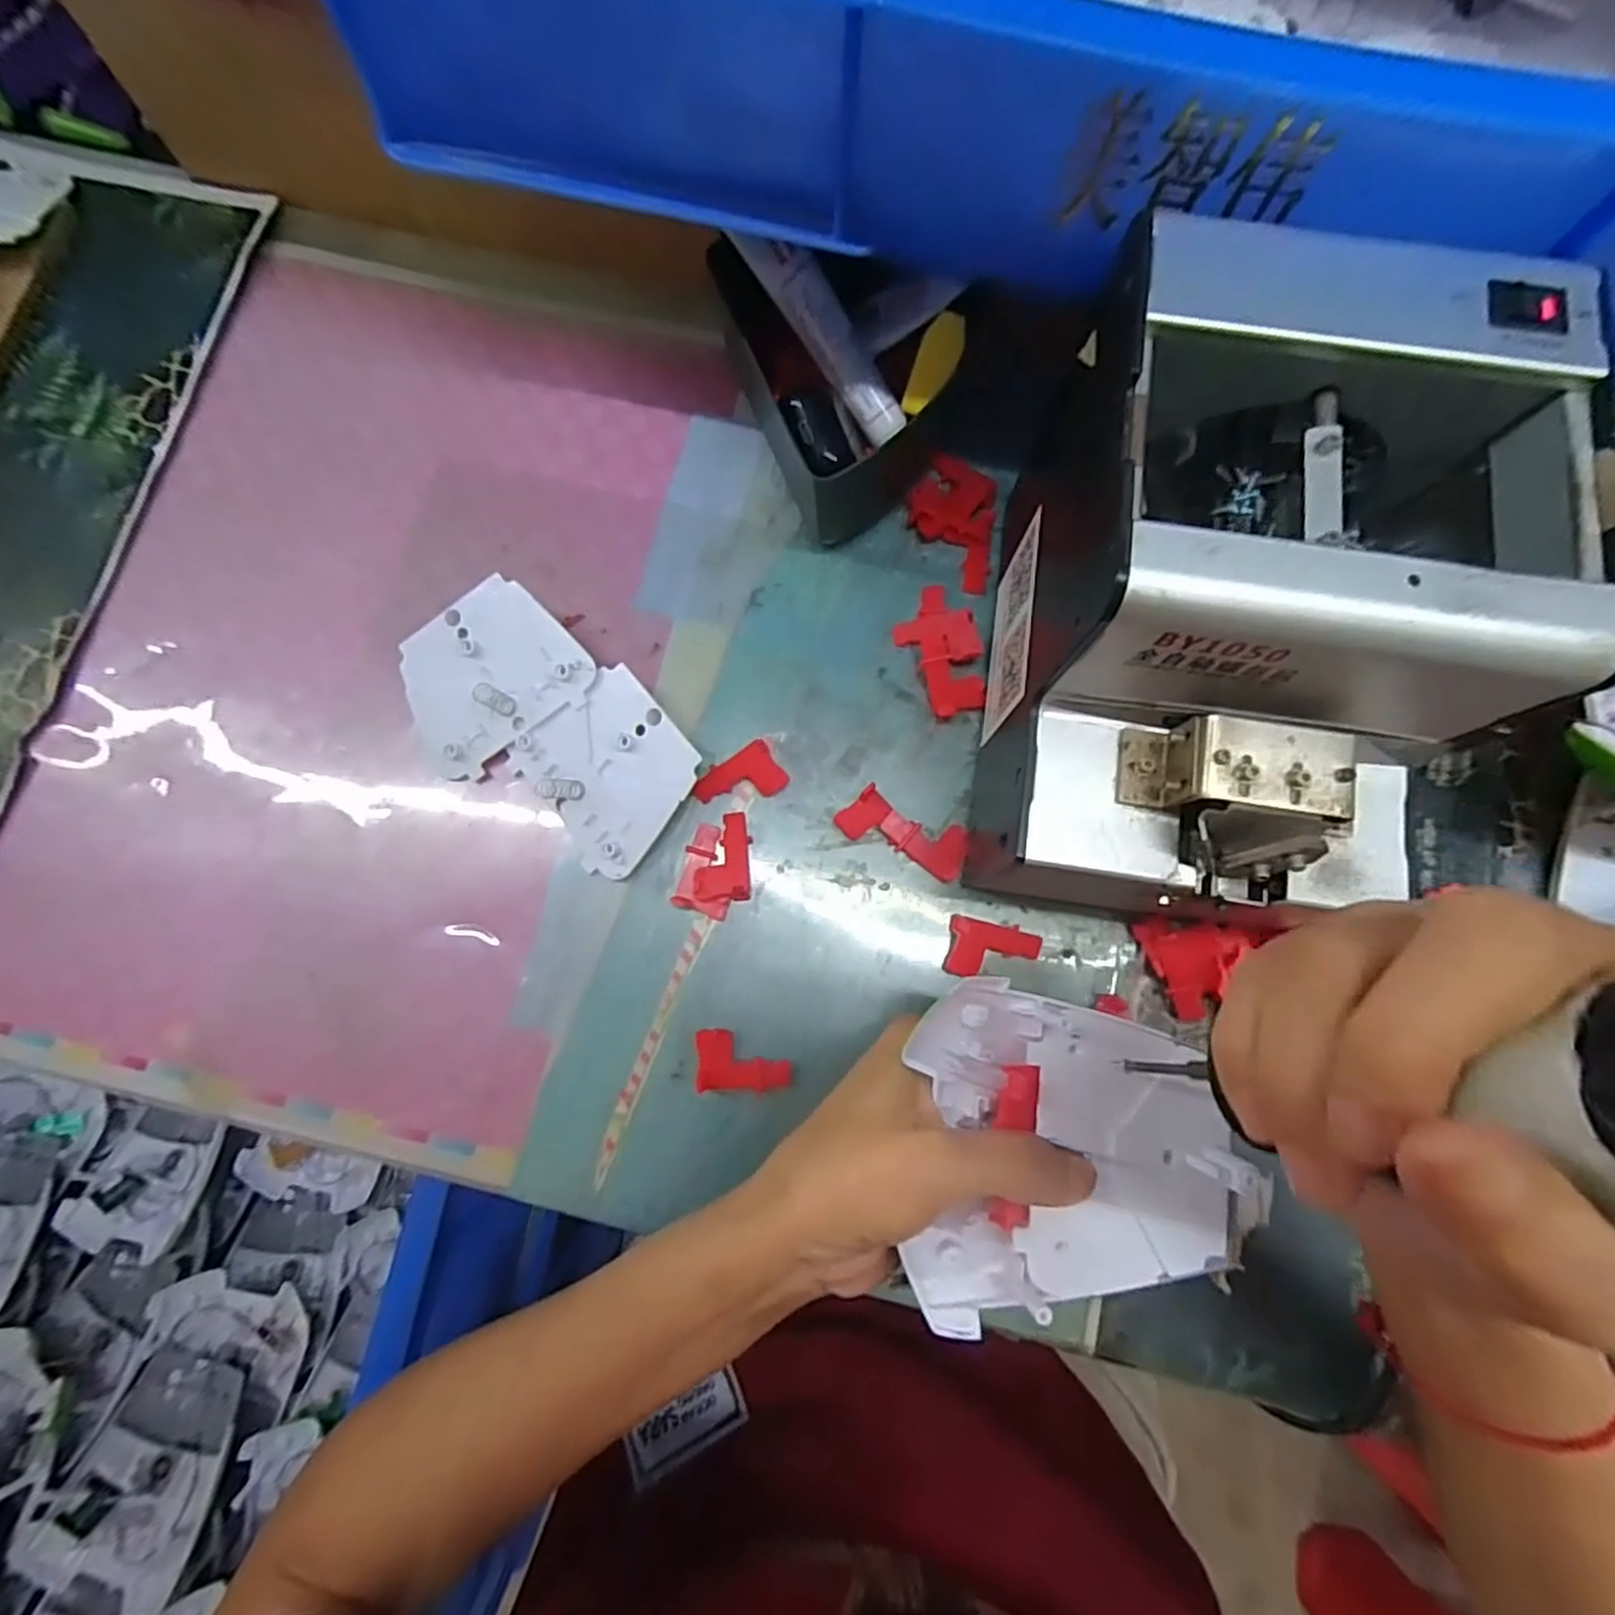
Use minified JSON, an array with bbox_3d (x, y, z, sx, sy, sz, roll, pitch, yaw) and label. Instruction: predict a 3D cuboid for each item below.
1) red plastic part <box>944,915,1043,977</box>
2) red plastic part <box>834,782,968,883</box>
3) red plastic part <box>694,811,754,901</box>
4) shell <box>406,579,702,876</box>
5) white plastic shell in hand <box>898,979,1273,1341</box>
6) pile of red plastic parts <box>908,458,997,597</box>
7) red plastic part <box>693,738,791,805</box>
[{"bbox_3d":[0.077,0.059,0.292,0.037,0.011,0.023,10,79,1],"label":"red plastic part"},{"bbox_3d":[0.041,0.010,0.303,0.055,0.008,0.023,26,80,4],"label":"red plastic part"},{"bbox_3d":[-0.035,0.020,0.299,0.022,0.009,0.038,2,79,0],"label":"red plastic part"},{"bbox_3d":[-0.112,-0.035,0.304,0.134,0.025,0.075,36,81,6],"label":"shell"},{"bbox_3d":[0.089,0.108,0.222,0.109,0.018,0.095,4,79,0],"label":"white plastic shell in hand"},{"bbox_3d":[0.068,-0.135,0.331,0.040,0.013,0.064,7,79,1],"label":"pile of red plastic parts"},{"bbox_3d":[-0.029,-0.011,0.307,0.036,0.005,0.024,-30,104,6],"label":"red plastic part"}]

